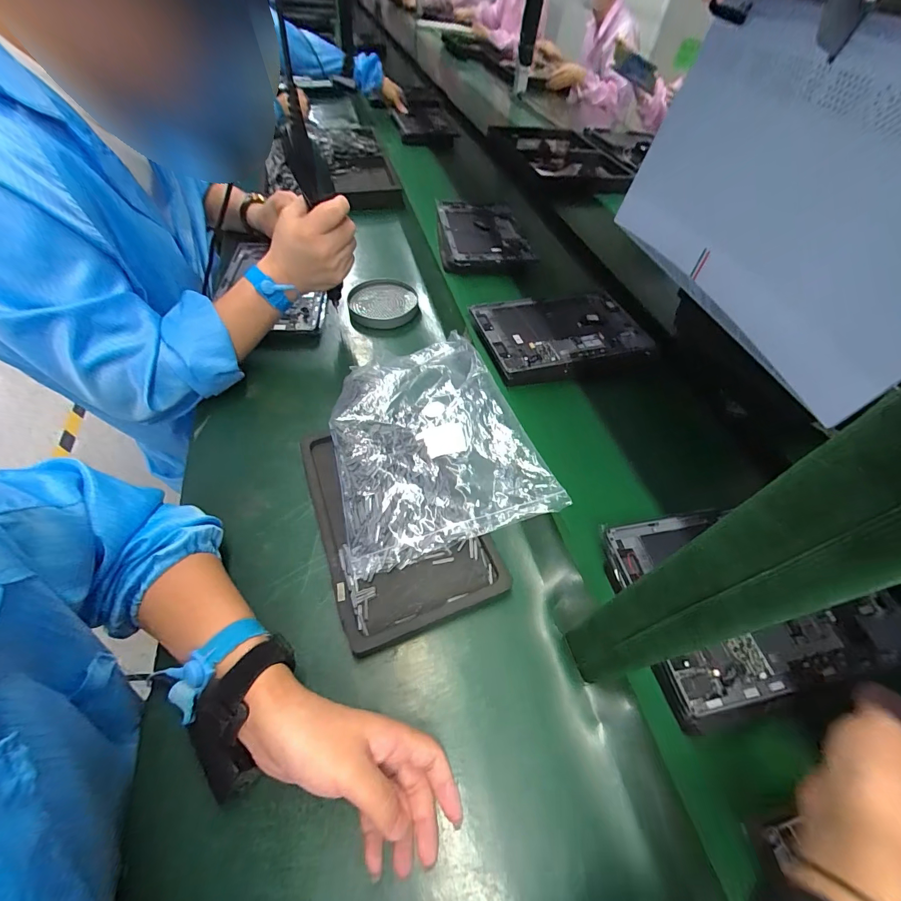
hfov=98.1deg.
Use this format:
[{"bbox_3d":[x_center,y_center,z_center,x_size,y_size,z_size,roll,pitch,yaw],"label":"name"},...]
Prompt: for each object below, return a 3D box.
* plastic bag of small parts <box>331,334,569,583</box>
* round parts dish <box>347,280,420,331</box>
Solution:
[{"bbox_3d":[-0.030,-0.021,0.468,0.221,0.043,0.288,-14,58,-13],"label":"plastic bag of small parts"},{"bbox_3d":[-0.110,-0.240,0.646,0.110,0.025,0.112,2,56,-3],"label":"round parts dish"}]

